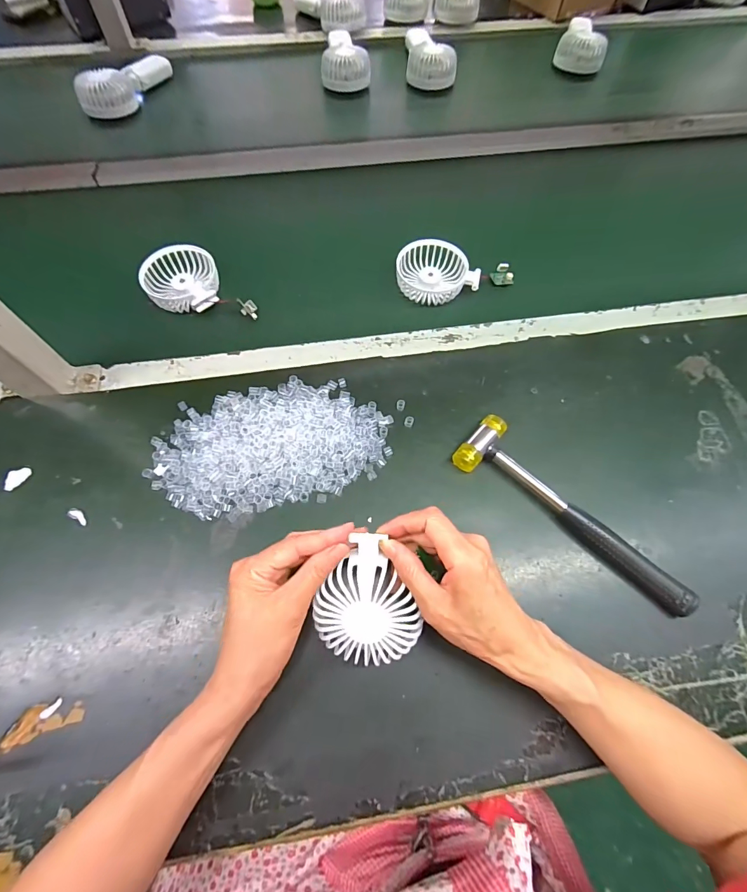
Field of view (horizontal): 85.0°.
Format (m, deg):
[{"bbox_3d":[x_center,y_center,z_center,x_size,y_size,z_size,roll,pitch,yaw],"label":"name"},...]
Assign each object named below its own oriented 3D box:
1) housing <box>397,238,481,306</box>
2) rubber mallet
[{"bbox_3d":[0.083,-0.225,0.528,0.103,0.024,0.085,5,67,0],"label":"housing"},{"bbox_3d":[0.186,0.065,0.383,0.237,0.024,0.059,40,71,14],"label":"rubber mallet"}]

